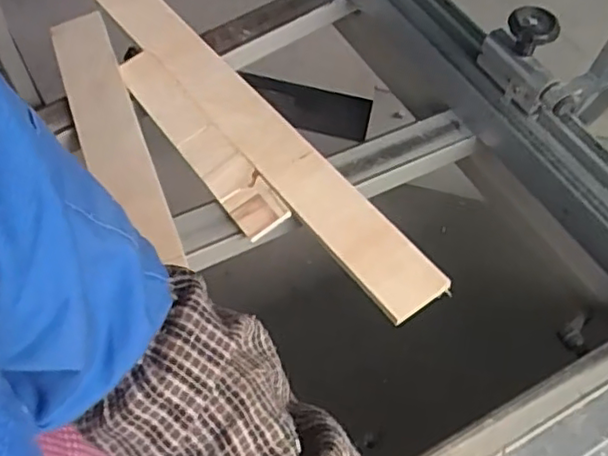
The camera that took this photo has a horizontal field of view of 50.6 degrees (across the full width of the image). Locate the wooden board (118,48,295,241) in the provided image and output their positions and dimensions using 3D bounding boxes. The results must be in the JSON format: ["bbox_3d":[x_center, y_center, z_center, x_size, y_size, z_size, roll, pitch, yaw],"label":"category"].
[{"bbox_3d":[-0.128,-0.109,0.775,0.055,0.028,0.306,-29,61,-23],"label":"wooden board"}]

